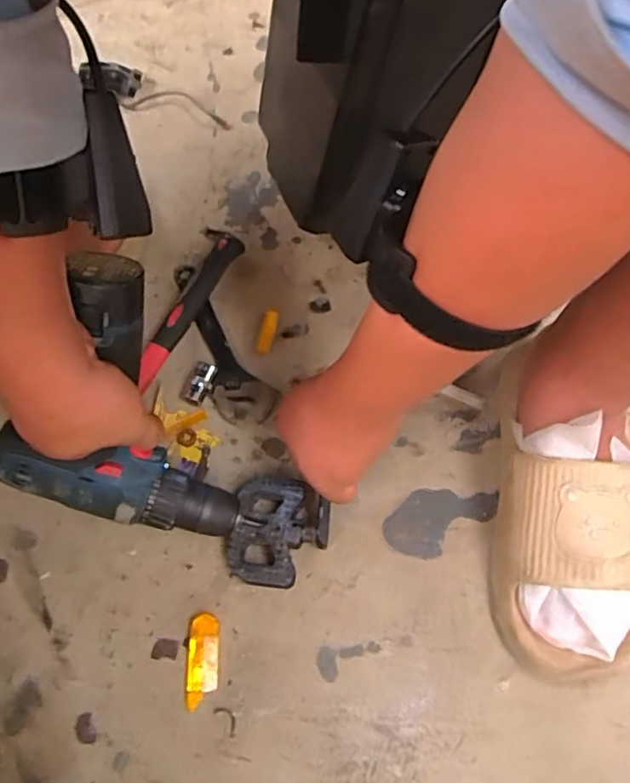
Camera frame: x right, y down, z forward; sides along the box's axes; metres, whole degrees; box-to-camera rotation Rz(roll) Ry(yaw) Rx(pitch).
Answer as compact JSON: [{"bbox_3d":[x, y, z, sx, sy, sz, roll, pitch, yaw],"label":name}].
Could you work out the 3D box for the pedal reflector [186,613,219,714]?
[{"bbox_3d":[-0.086,0.203,0.453,0.024,0.007,0.064,-3,62,1],"label":"pedal reflector"}]

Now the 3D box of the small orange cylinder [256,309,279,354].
[{"bbox_3d":[-0.046,-0.062,0.591,0.014,0.009,0.049,12,63,9],"label":"small orange cylinder"}]

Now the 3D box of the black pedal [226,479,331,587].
[{"bbox_3d":[-0.030,0.114,0.486,0.077,0.033,0.085,12,63,9],"label":"black pedal"}]

